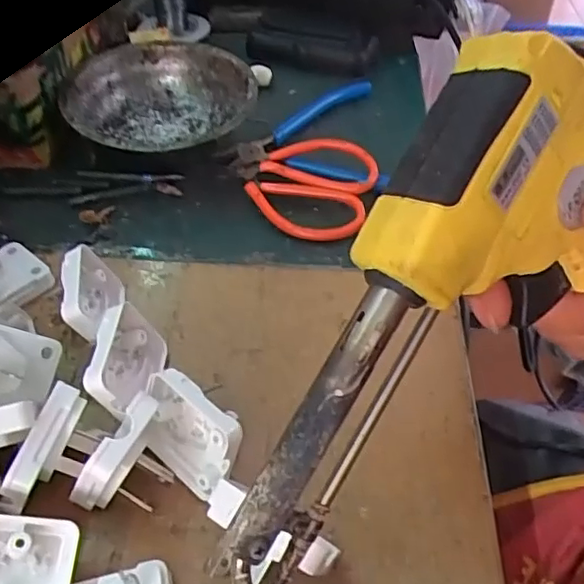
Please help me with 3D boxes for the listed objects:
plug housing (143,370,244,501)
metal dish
[{"bbox_3d":[-0.043,0.060,0.263,0.047,0.036,0.022,35,57,28],"label":"plug housing"},{"bbox_3d":[-0.094,-0.131,0.438,0.123,0.043,0.118,0,47,0],"label":"metal dish"}]

